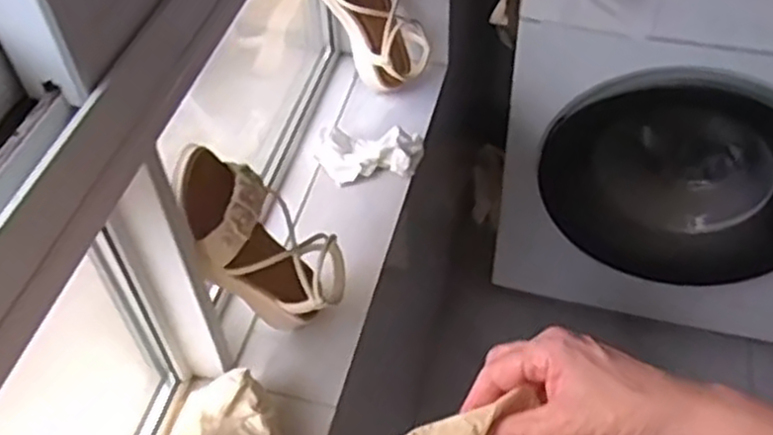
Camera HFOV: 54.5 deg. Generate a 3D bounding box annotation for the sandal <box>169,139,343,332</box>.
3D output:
[{"bbox_3d":[-0.134,0.026,0.771,0.084,0.232,0.119,-11,37,40],"label":"sandal"}]

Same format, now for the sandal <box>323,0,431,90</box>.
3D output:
[{"bbox_3d":[-0.024,-0.297,1.052,0.098,0.244,0.104,0,41,39],"label":"sandal"}]

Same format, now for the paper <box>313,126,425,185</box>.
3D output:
[{"bbox_3d":[-0.025,-0.091,1.019,0.147,0.051,0.077,3,47,6],"label":"paper"}]

